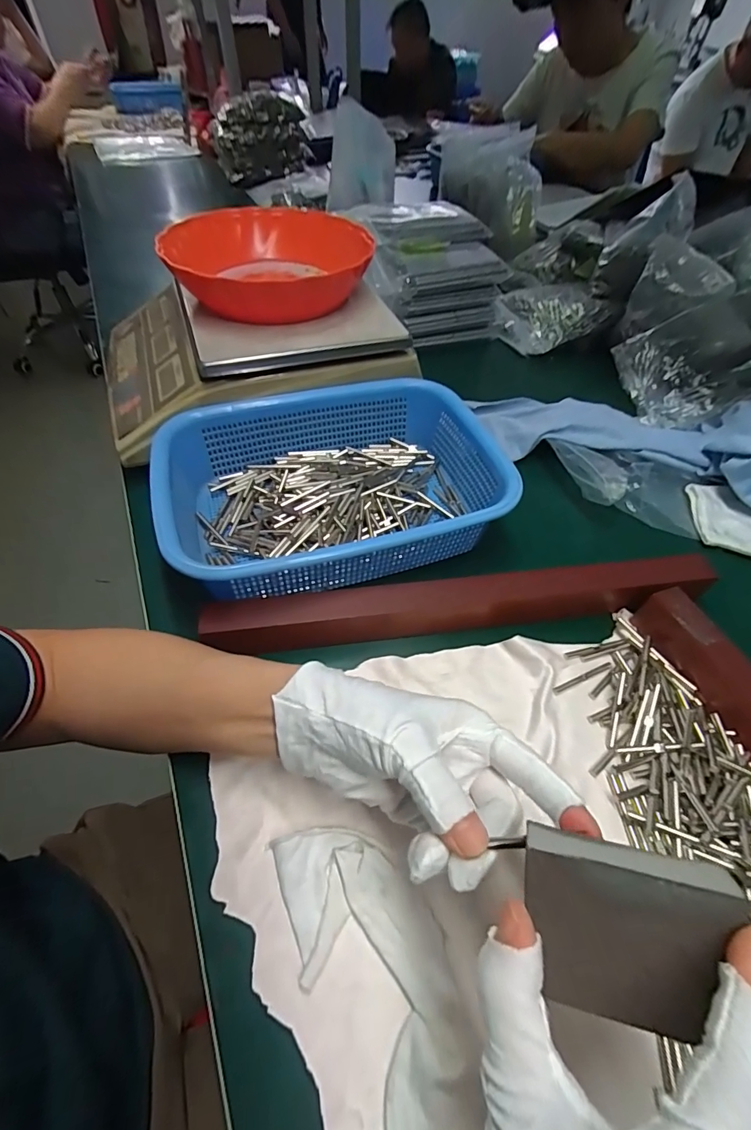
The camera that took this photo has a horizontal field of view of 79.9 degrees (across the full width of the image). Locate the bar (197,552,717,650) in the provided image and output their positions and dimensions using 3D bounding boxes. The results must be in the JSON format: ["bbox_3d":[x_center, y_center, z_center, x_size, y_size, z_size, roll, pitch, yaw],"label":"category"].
[{"bbox_3d":[0.072,0.031,0.350,0.383,0.044,0.033,-7,53,-5],"label":"bar"}]

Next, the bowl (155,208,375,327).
[{"bbox_3d":[-0.107,-0.313,0.469,0.204,0.051,0.194,0,53,0],"label":"bowl"}]

